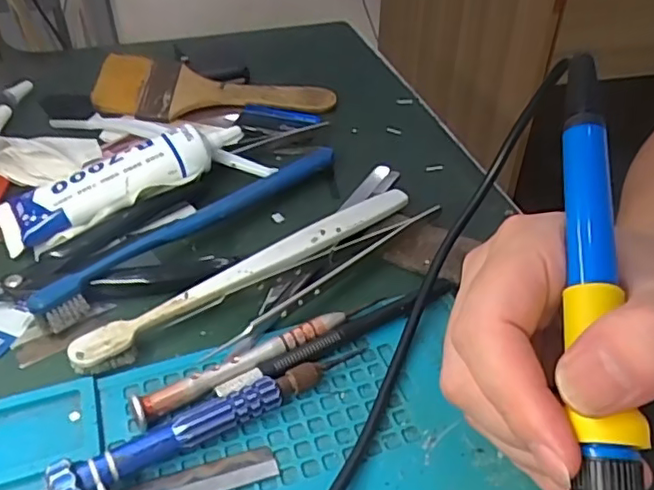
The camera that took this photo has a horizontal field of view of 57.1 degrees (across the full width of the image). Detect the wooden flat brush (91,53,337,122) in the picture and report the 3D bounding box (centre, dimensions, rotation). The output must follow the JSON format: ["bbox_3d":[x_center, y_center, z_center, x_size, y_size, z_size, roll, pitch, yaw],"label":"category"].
[{"bbox_3d":[-0.079,-0.111,0.427,0.164,0.019,0.067,2,40,1],"label":"wooden flat brush"}]

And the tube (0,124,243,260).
[{"bbox_3d":[-0.111,-0.041,0.327,0.131,0.028,0.049,-22,46,-25],"label":"tube"}]

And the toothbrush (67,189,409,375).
[{"bbox_3d":[-0.031,0.011,0.286,0.182,0.012,0.015,-26,47,-29],"label":"toothbrush"}]

